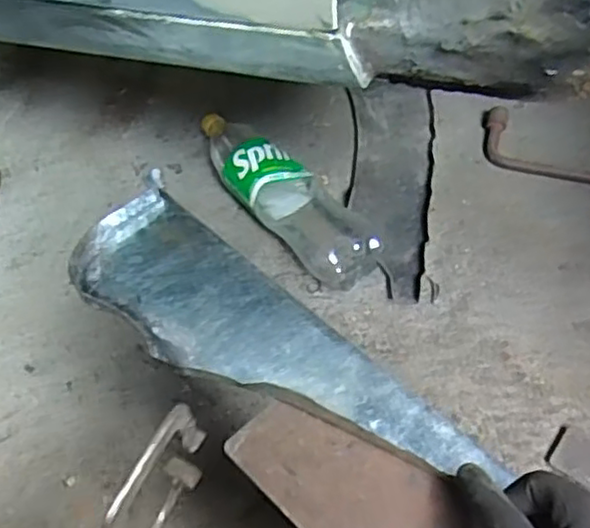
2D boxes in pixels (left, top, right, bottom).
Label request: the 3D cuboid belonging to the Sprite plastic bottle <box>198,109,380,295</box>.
[{"bbox_3d":[-0.021,-0.097,0.893,0.105,0.085,0.336,-38,60,-23],"label":"Sprite plastic bottle"}]

